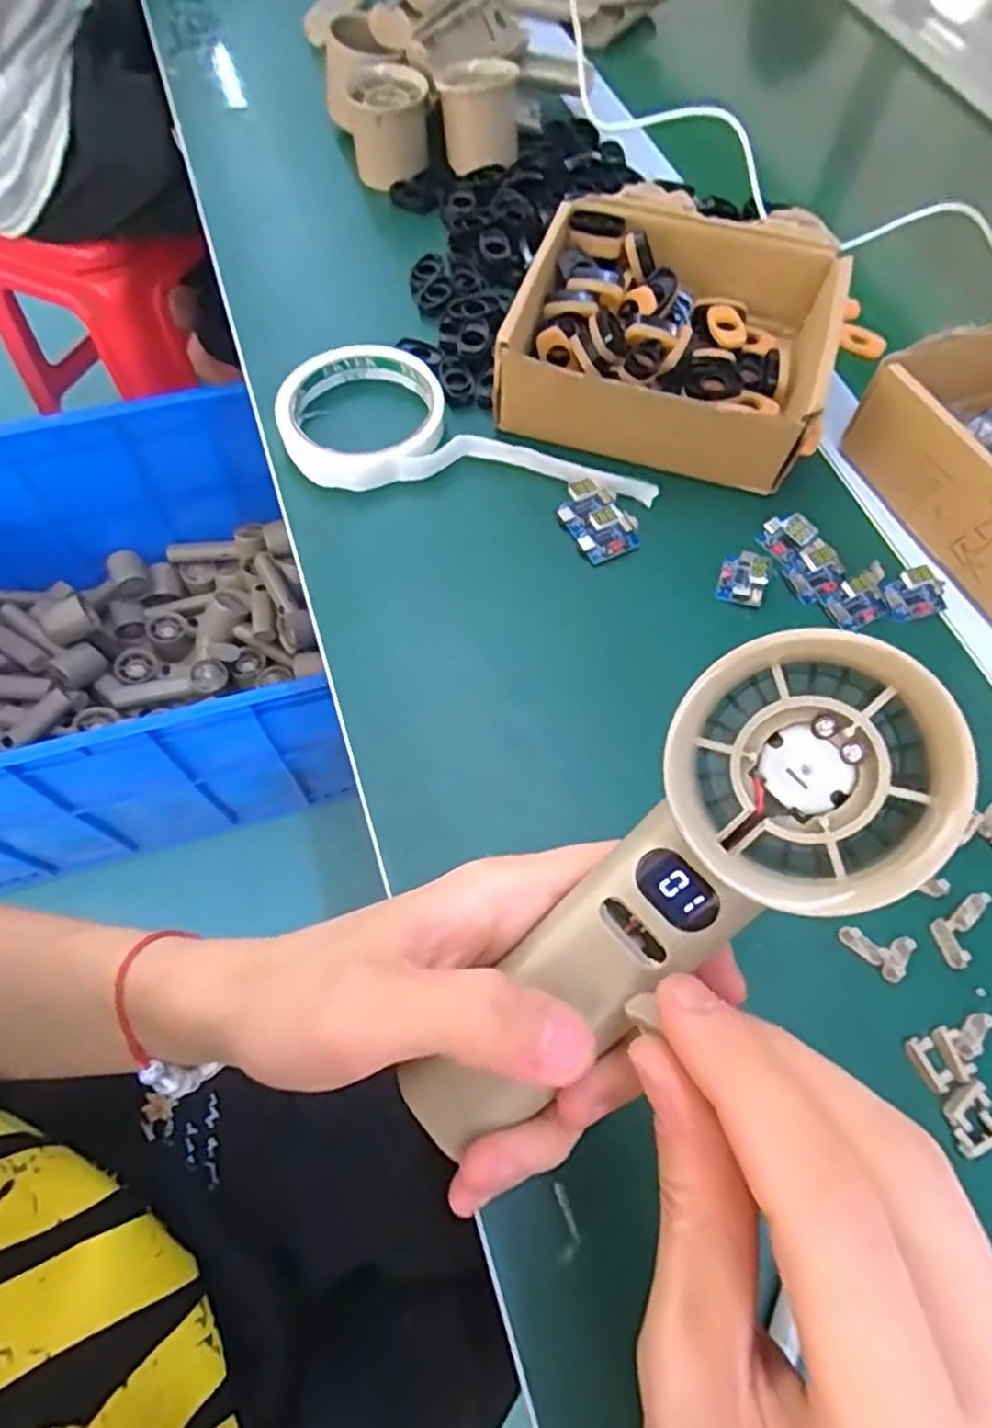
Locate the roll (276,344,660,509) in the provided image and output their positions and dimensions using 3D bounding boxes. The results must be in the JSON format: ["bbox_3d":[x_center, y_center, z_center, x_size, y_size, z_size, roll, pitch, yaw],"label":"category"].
[{"bbox_3d":[-0.015,-0.163,0.411,0.210,0.016,0.097,10,64,3],"label":"roll"}]

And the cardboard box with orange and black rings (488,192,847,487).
[{"bbox_3d":[0.100,-0.215,0.410,0.160,0.052,0.152,18,65,7],"label":"cardboard box with orange and black rings"}]

